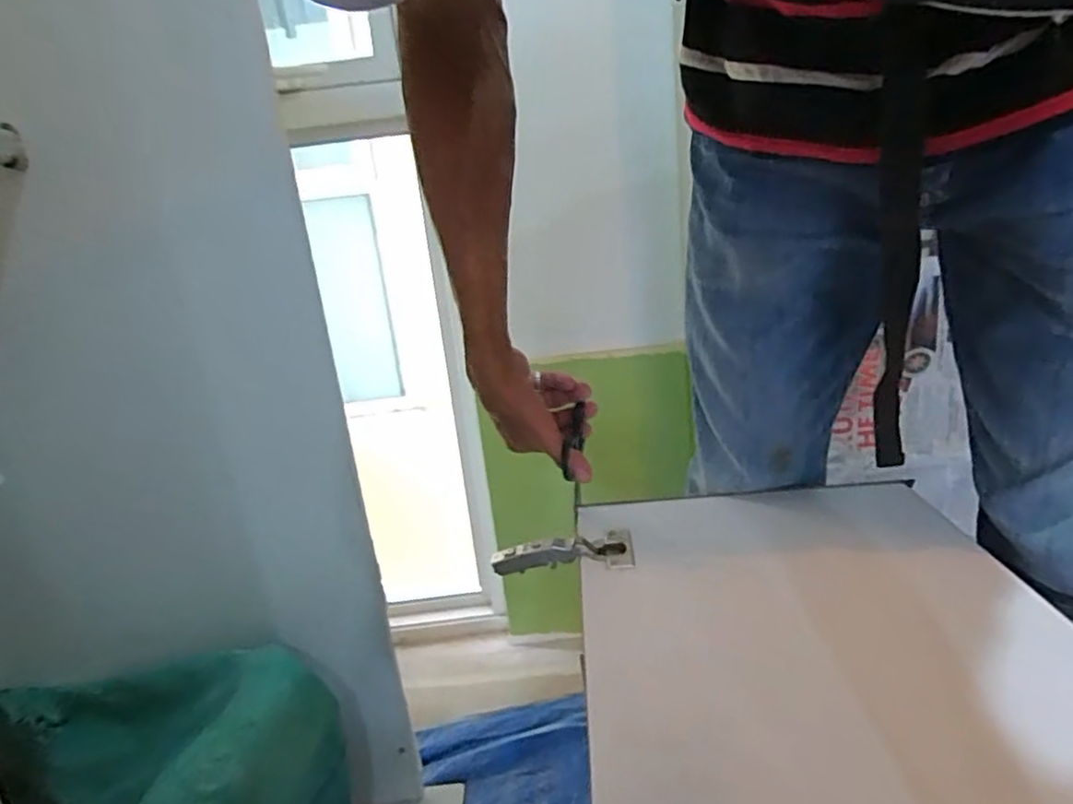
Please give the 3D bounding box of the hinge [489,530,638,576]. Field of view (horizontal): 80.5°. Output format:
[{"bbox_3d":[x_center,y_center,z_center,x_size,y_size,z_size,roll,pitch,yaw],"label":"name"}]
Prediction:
[{"bbox_3d":[0.025,0.126,0.549,0.117,0.023,0.056,-2,18,15],"label":"hinge"}]

